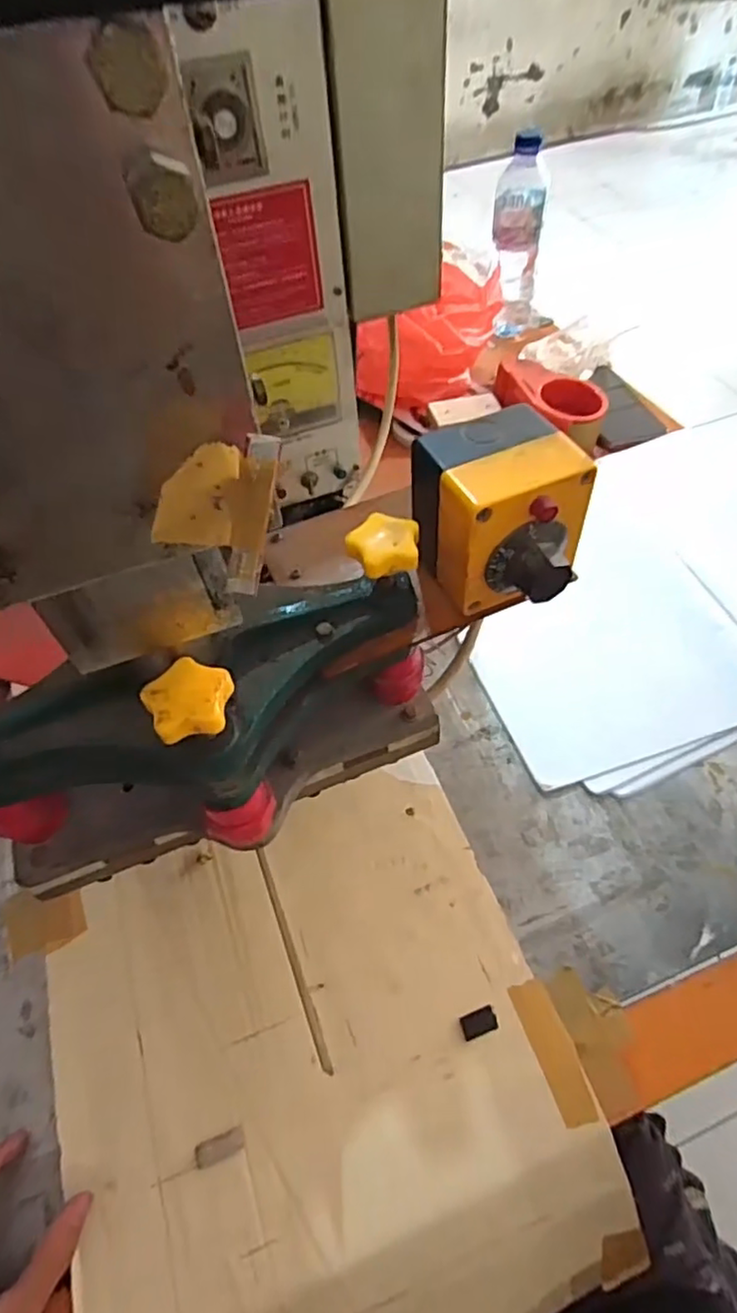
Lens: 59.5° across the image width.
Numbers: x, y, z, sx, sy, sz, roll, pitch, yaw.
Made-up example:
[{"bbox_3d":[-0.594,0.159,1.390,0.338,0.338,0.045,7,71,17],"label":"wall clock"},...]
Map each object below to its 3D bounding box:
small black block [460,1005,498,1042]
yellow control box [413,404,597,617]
[{"bbox_3d":[0.070,0.232,0.408,0.023,0.004,0.014,-20,56,-9],"label":"small black block"},{"bbox_3d":[0.071,-0.072,0.340,0.073,0.071,0.089,-23,56,-11],"label":"yellow control box"}]

